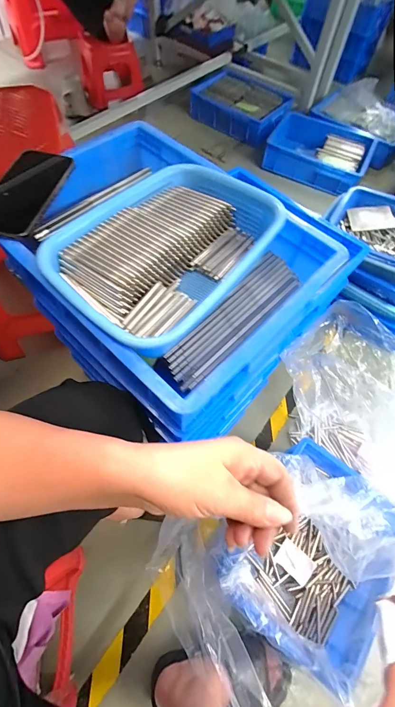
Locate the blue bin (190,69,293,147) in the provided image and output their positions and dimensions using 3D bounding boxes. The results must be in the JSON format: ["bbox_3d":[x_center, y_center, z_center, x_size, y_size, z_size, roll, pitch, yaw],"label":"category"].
[{"bbox_3d":[0.210,-1.246,1.530,0.478,0.114,0.327,30,65,12],"label":"blue bin"}]

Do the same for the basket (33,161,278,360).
[{"bbox_3d":[-0.041,-0.134,0.402,0.206,0.073,0.289,36,66,15],"label":"basket"}]

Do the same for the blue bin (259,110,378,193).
[{"bbox_3d":[0.540,-0.899,1.351,0.428,0.127,0.349,28,64,11],"label":"blue bin"}]

